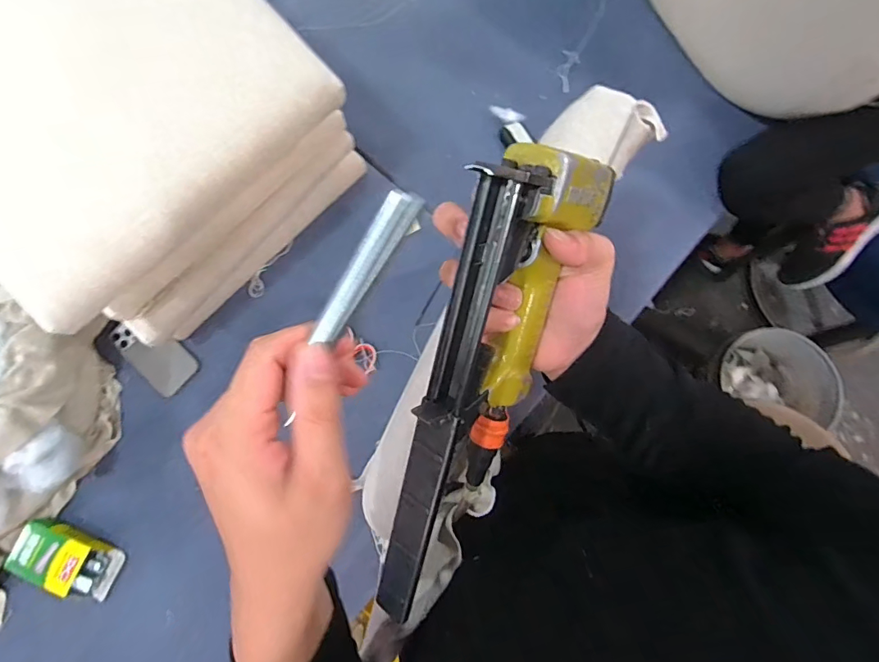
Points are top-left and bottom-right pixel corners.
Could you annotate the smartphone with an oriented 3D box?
[{"bbox_3d":[-0.493,0.037,0.824,0.151,0.015,0.080,42,82,2],"label":"smartphone"}]

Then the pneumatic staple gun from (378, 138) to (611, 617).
[{"bbox_3d":[0.028,0.033,0.303,0.074,0.092,0.317,19,104,4],"label":"pneumatic staple gun"}]

